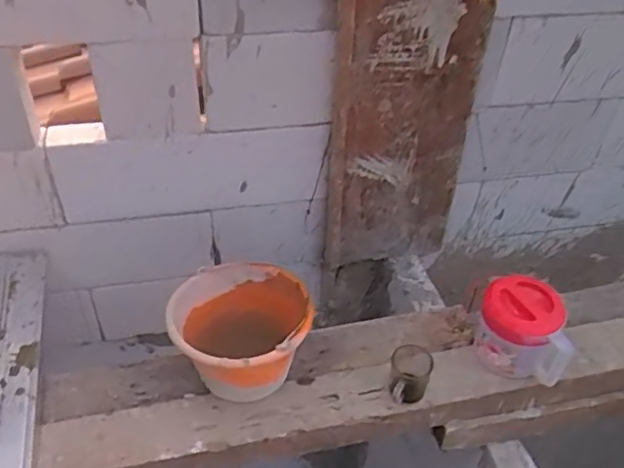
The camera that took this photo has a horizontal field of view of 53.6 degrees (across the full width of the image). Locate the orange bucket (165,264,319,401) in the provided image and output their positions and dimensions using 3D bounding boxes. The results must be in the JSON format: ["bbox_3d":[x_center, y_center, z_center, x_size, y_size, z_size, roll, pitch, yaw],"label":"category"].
[{"bbox_3d":[-0.130,0.175,1.107,0.238,0.177,0.223,2,44,-2],"label":"orange bucket"}]

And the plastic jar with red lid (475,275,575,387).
[{"bbox_3d":[0.382,0.174,1.119,0.171,0.148,0.136,15,45,12],"label":"plastic jar with red lid"}]

